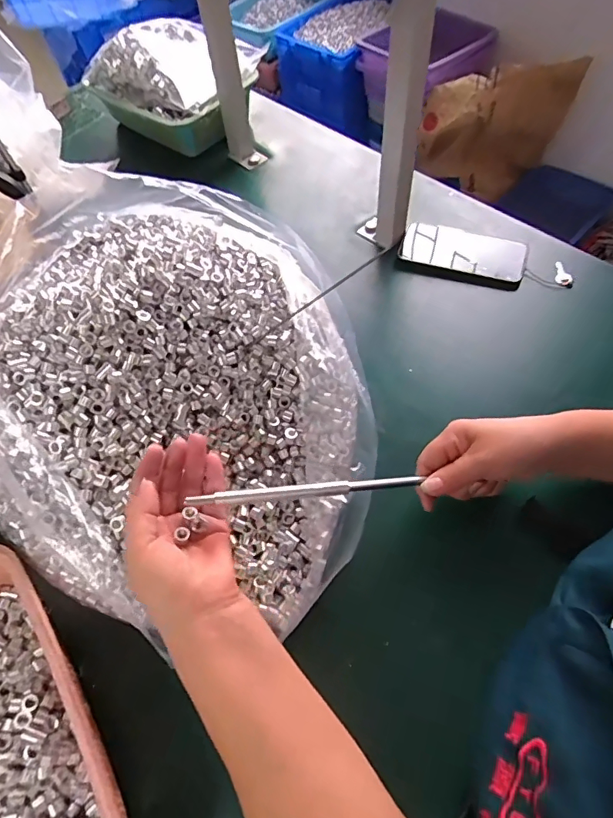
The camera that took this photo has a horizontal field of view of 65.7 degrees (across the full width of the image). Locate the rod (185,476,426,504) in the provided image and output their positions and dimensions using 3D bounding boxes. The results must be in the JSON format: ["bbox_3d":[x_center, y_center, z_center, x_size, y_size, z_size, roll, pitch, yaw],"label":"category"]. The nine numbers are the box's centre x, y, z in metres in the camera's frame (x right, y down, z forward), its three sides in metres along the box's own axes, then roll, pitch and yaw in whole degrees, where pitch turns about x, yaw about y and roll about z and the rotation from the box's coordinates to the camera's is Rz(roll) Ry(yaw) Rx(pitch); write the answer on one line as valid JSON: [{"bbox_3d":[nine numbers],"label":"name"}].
[{"bbox_3d":[0.007,0.068,0.399,0.194,0.009,0.009,-2,58,-16],"label":"rod"}]

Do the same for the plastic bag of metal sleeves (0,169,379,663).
[{"bbox_3d":[-0.137,-0.039,0.495,0.418,0.141,0.477,6,60,8],"label":"plastic bag of metal sleeves"}]

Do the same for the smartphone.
[{"bbox_3d":[0.209,-0.210,0.646,0.165,0.018,0.089,20,63,15],"label":"smartphone"}]

